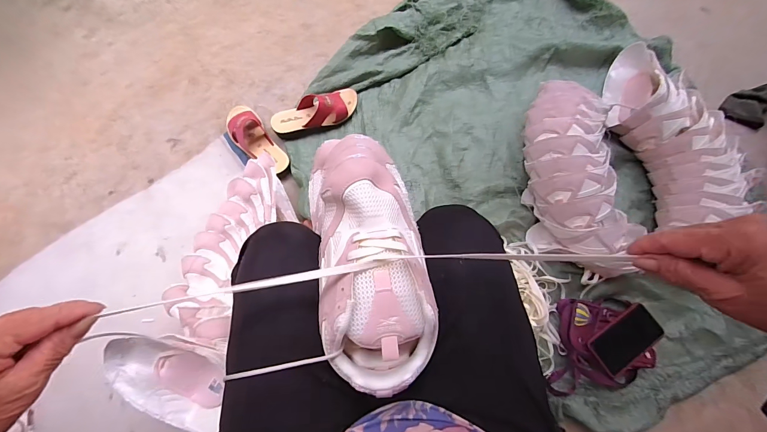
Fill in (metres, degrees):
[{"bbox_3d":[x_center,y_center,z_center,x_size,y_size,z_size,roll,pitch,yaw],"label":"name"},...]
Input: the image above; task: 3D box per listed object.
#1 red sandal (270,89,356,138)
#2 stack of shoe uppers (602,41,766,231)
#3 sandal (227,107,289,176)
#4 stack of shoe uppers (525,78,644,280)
[{"bbox_3d":[-0.176,-0.274,0.891,0.232,0.069,0.093,-20,74,-7],"label":"red sandal"},{"bbox_3d":[0.697,-0.205,0.835,0.205,0.136,0.469,-15,76,-5],"label":"stack of shoe uppers"},{"bbox_3d":[-0.323,-0.189,0.863,0.086,0.062,0.232,-35,77,-11],"label":"sandal"},{"bbox_3d":[0.425,-0.089,0.787,0.177,0.145,0.430,1,75,-1],"label":"stack of shoe uppers"}]

